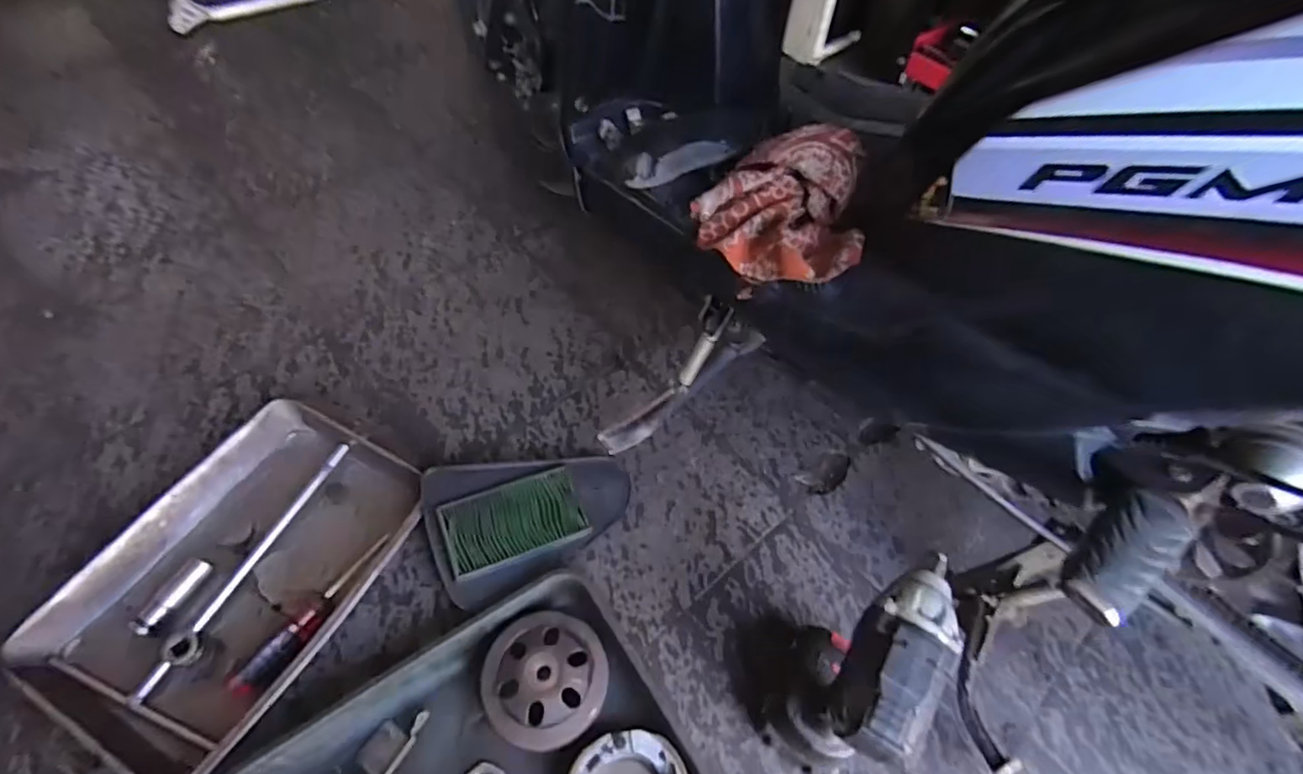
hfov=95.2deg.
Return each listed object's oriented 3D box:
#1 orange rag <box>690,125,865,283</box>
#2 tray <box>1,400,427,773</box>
[{"bbox_3d":[0.103,-0.144,0.478,0.125,0.065,0.132,6,55,1],"label":"orange rag"},{"bbox_3d":[-0.421,0.191,0.619,0.256,0.051,0.354,24,58,12],"label":"tray"}]

